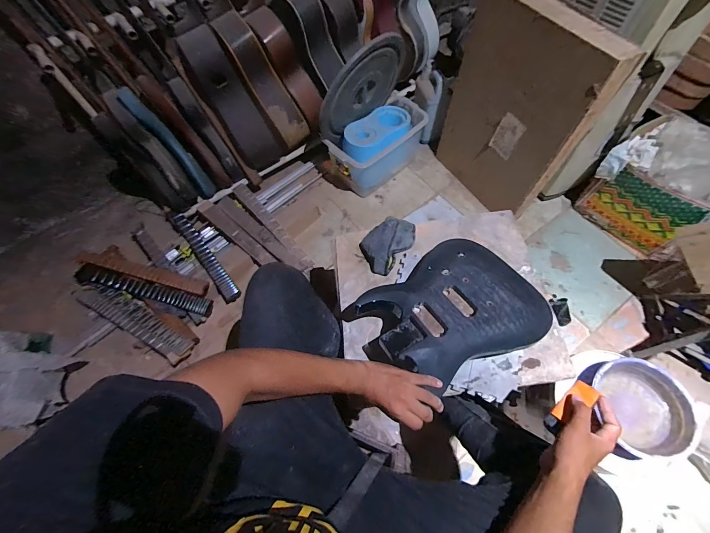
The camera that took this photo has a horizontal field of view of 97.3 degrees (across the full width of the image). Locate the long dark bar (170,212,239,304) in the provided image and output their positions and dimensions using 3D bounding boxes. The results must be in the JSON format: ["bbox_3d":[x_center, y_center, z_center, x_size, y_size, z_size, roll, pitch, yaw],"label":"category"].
[{"bbox_3d":[-0.620,-0.062,1.253,0.065,0.043,0.499,-37,68,-14],"label":"long dark bar"}]

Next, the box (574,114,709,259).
[{"bbox_3d":[1.171,-0.304,1.206,0.352,0.319,0.401,-38,69,-15],"label":"box"}]

